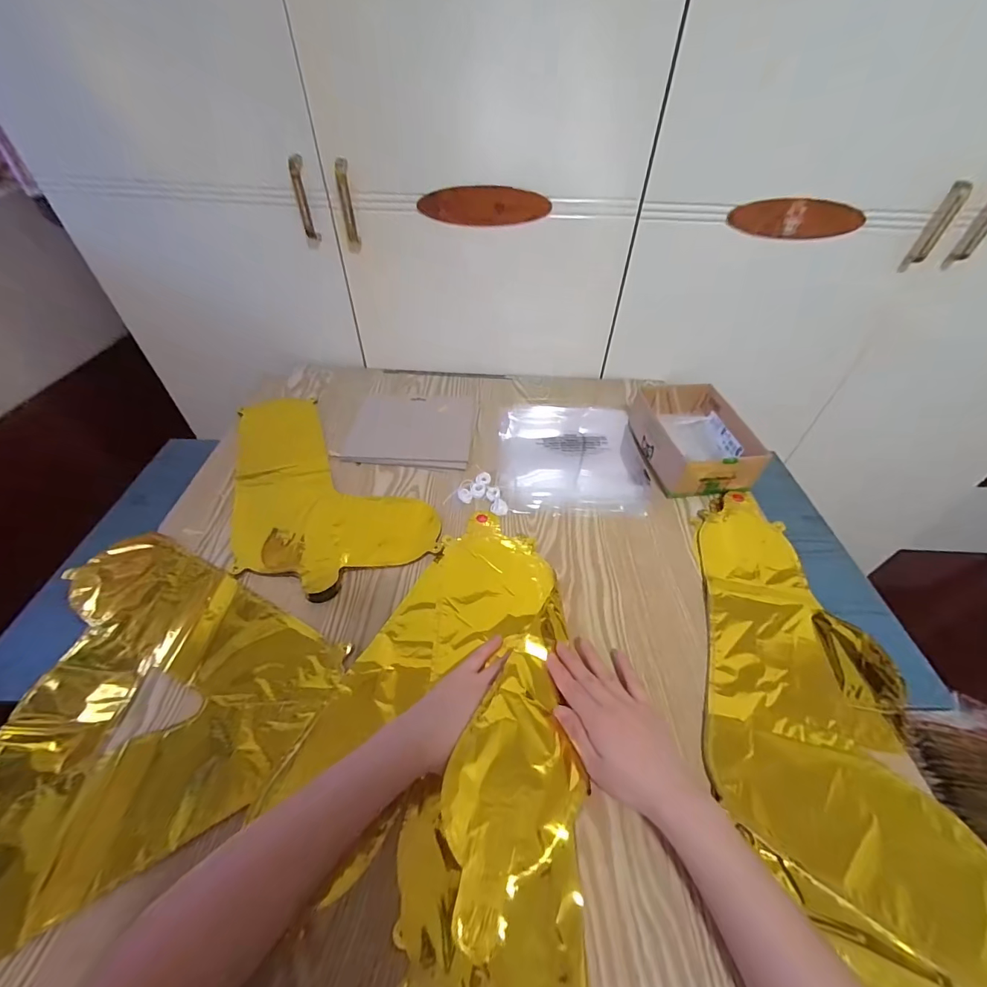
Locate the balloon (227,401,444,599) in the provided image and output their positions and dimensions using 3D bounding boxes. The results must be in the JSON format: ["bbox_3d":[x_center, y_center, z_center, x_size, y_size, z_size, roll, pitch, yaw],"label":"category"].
[{"bbox_3d":[-0.246,-0.028,0.580,0.226,0.023,0.375,-20,49,-19],"label":"balloon"}]

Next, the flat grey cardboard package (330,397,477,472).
[{"bbox_3d":[-0.128,-0.102,0.664,0.187,0.015,0.164,3,46,1],"label":"flat grey cardboard package"}]

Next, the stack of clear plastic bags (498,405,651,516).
[{"bbox_3d":[0.122,-0.063,0.650,0.219,0.005,0.244,1,46,0],"label":"stack of clear plastic bags"}]

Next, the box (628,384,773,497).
[{"bbox_3d":[0.294,-0.084,0.615,0.131,0.063,0.180,-6,46,-7],"label":"box"}]

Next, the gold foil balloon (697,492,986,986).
[{"bbox_3d":[0.303,0.178,0.409,0.196,0.016,0.441,7,46,6],"label":"gold foil balloon"}]

